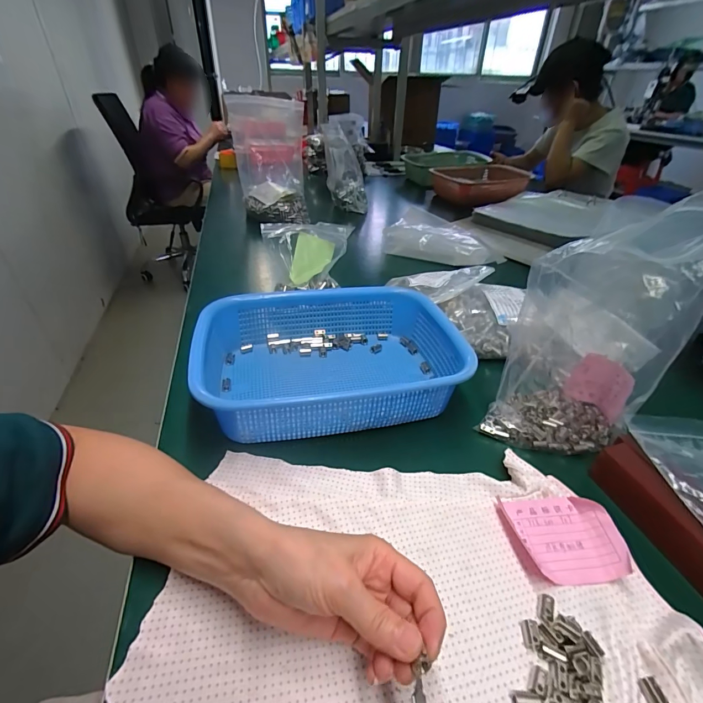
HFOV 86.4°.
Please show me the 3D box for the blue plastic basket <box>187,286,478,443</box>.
[{"bbox_3d":[-0.023,0.006,0.429,0.268,0.074,0.200,-7,37,-10],"label":"blue plastic basket"}]

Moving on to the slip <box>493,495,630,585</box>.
[{"bbox_3d":[0.170,0.146,0.298,0.075,0.020,0.065,-2,36,-3],"label":"slip"}]

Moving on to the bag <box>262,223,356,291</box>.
[{"bbox_3d":[-0.065,-0.161,0.620,0.146,0.066,0.128,-8,37,-12],"label":"bag"}]

